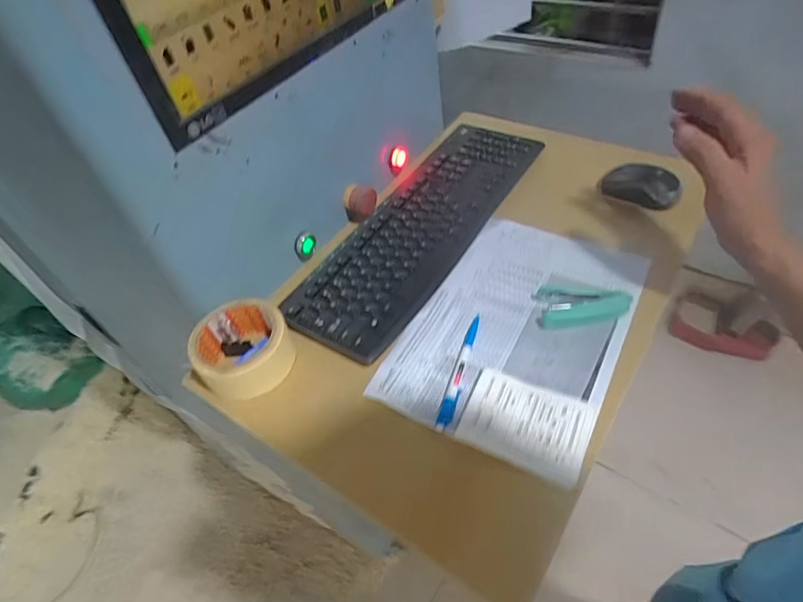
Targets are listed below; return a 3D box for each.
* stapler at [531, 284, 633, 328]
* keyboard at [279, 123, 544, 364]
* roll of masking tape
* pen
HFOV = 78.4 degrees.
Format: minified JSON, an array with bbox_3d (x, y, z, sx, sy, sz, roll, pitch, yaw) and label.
[{"bbox_3d":[0.193,0.005,0.528,0.091,0.025,0.057,-5,48,7],"label":"stapler"},{"bbox_3d":[0.026,-0.104,0.639,0.137,0.015,0.438,26,59,25],"label":"keyboard"},{"bbox_3d":[-0.166,0.048,0.520,0.096,0.057,0.093,-6,48,6],"label":"roll of masking tape"},{"bbox_3d":[0.060,0.068,0.498,0.014,0.013,0.141,10,52,19],"label":"pen"}]

